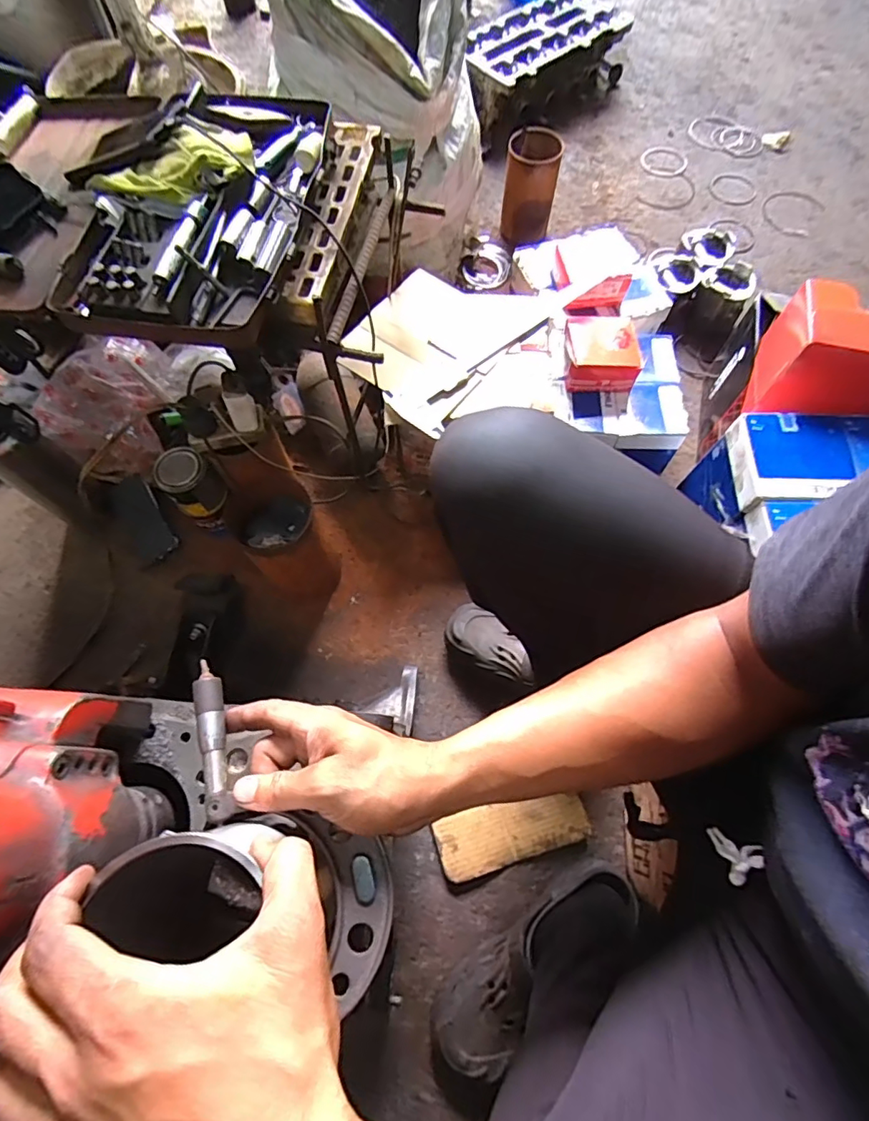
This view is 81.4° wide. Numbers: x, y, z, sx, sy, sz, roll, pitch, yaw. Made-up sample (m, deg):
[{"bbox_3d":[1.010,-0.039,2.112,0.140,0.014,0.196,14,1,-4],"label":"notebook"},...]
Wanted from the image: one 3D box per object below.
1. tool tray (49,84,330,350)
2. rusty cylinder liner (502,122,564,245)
[{"bbox_3d":[-0.260,-0.391,0.537,0.247,0.060,0.361,4,67,2],"label":"tool tray"},{"bbox_3d":[0.192,-0.749,1.026,0.101,0.167,0.106,9,68,4],"label":"rusty cylinder liner"}]

